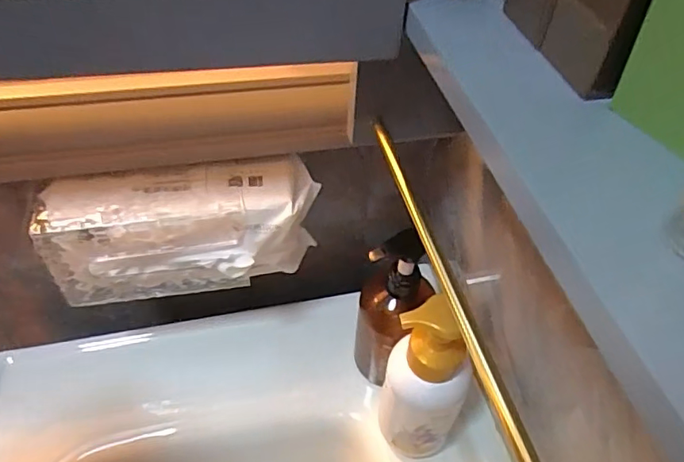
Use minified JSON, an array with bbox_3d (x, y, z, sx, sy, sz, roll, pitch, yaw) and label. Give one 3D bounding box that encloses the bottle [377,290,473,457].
[{"bbox_3d":[0.070,0.130,0.454,0.072,0.194,0.056,13,50,8],"label":"bottle"}]

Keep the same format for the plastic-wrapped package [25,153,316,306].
[{"bbox_3d":[-0.144,0.007,0.497,0.234,0.108,0.079,-9,50,-10],"label":"plastic-wrapped package"}]

